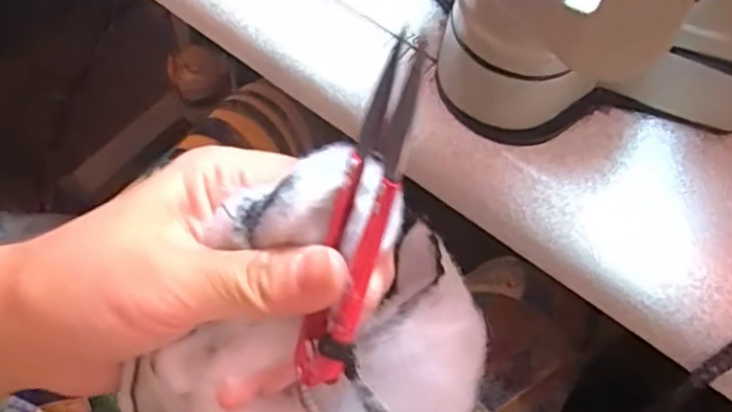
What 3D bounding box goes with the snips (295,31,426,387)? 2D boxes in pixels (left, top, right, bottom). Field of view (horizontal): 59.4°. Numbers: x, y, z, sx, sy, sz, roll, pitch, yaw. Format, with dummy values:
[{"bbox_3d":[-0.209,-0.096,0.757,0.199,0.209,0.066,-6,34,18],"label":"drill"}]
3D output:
[{"bbox_3d":[-0.002,0.005,0.172,0.017,0.016,0.097,19,109,8],"label":"snips"}]

